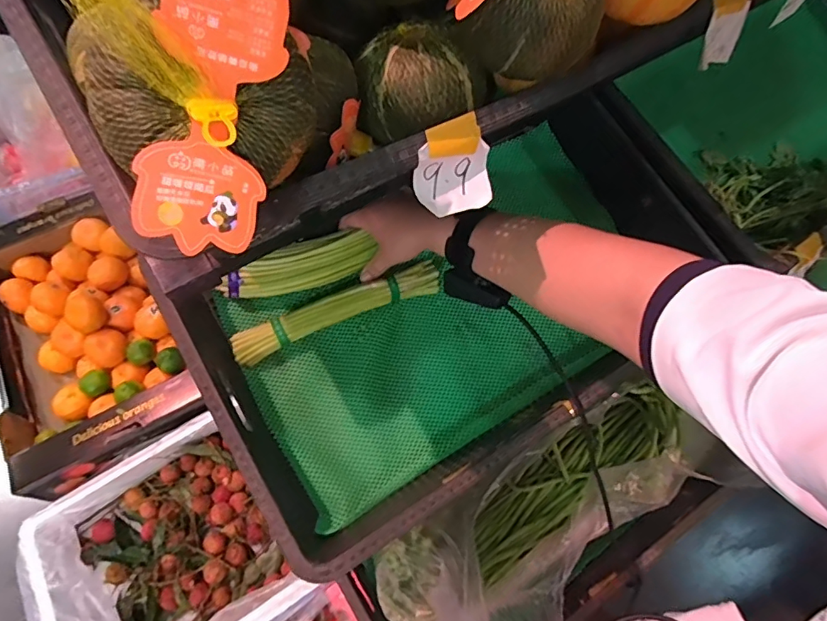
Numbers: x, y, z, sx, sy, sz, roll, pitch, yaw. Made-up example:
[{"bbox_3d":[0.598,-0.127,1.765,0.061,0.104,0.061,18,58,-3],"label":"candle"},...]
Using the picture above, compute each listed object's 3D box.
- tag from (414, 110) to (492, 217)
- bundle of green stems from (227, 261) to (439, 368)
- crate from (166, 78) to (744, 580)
[{"bbox_3d":[0.027,-0.097,0.333,0.055,0.017,0.059,-25,107,-5],"label":"tag"},{"bbox_3d":[-0.088,0.001,0.580,0.253,0.032,0.034,-22,65,-13],"label":"bundle of green stems"},{"bbox_3d":[0.074,-0.019,0.581,0.609,0.124,0.331,-31,67,-15],"label":"crate"}]

